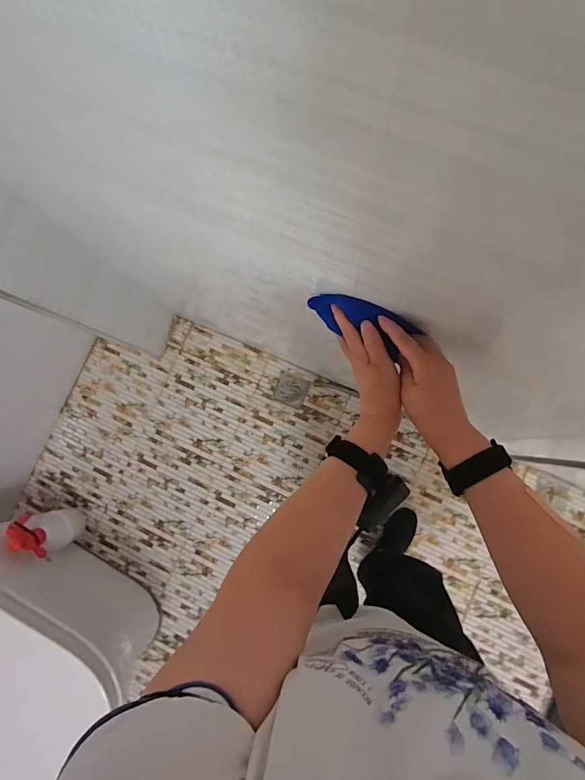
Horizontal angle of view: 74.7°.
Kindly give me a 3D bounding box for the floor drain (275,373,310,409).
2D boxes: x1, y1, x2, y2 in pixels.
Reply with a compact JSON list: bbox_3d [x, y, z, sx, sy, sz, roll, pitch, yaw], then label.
[{"bbox_3d":[0.000,0.001,1.240,0.094,0.010,0.091,20,89,8],"label":"floor drain"}]

